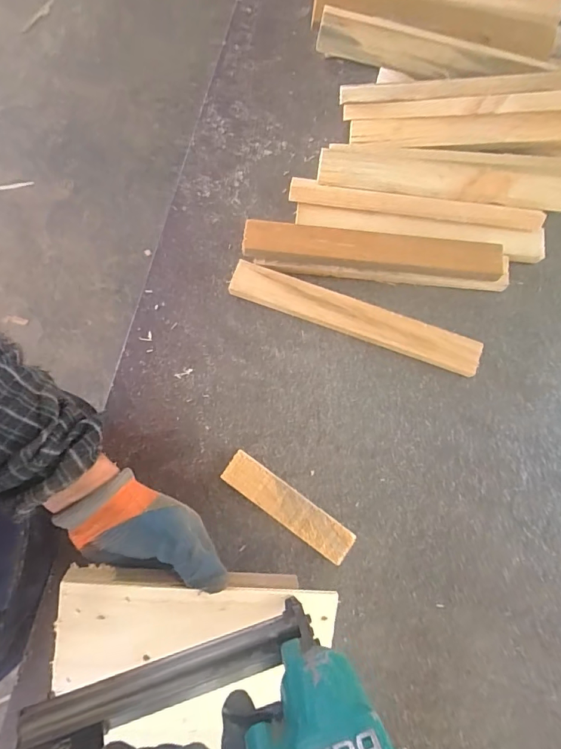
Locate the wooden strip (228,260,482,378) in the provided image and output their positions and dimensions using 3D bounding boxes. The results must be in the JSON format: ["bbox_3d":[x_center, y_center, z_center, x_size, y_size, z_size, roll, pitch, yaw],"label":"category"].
[{"bbox_3d":[0.085,-0.067,0.501,0.296,0.023,0.041,20,79,3],"label":"wooden strip"}]

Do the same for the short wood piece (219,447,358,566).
[{"bbox_3d":[0.007,0.142,0.461,0.153,0.021,0.037,35,80,6],"label":"short wood piece"}]

